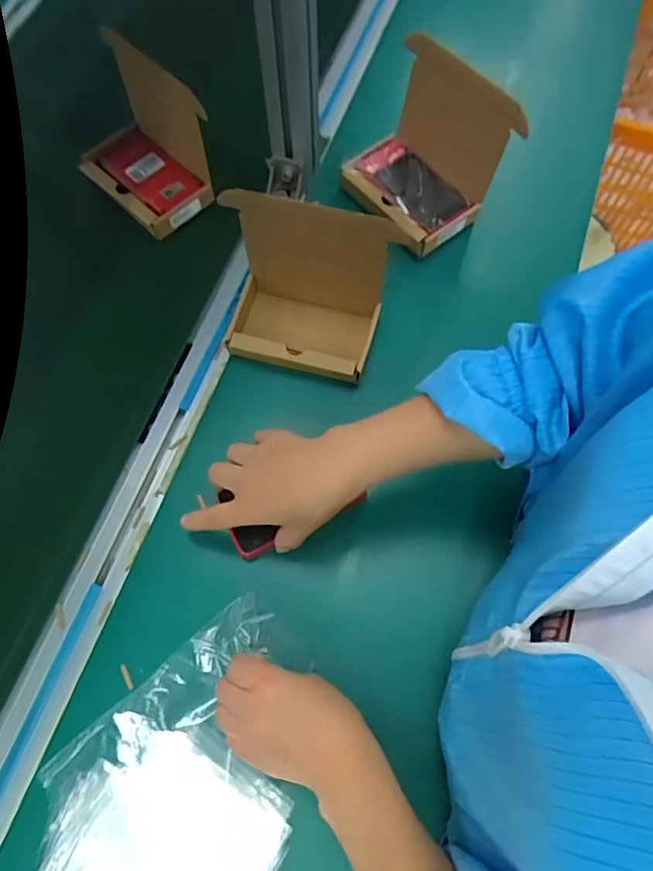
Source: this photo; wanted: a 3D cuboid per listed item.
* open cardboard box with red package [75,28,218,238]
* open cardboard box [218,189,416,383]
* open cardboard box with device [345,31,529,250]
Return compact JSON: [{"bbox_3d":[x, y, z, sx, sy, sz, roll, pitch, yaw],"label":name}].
[{"bbox_3d":[-0.197,-0.301,0.579,0.091,0.115,0.140,-43,75,-14],"label":"open cardboard box with red package"},{"bbox_3d":[-0.021,-0.125,0.505,0.138,0.121,0.095,10,70,4],"label":"open cardboard box"},{"bbox_3d":[0.097,-0.286,0.562,0.147,0.119,0.111,41,75,14],"label":"open cardboard box with device"}]

